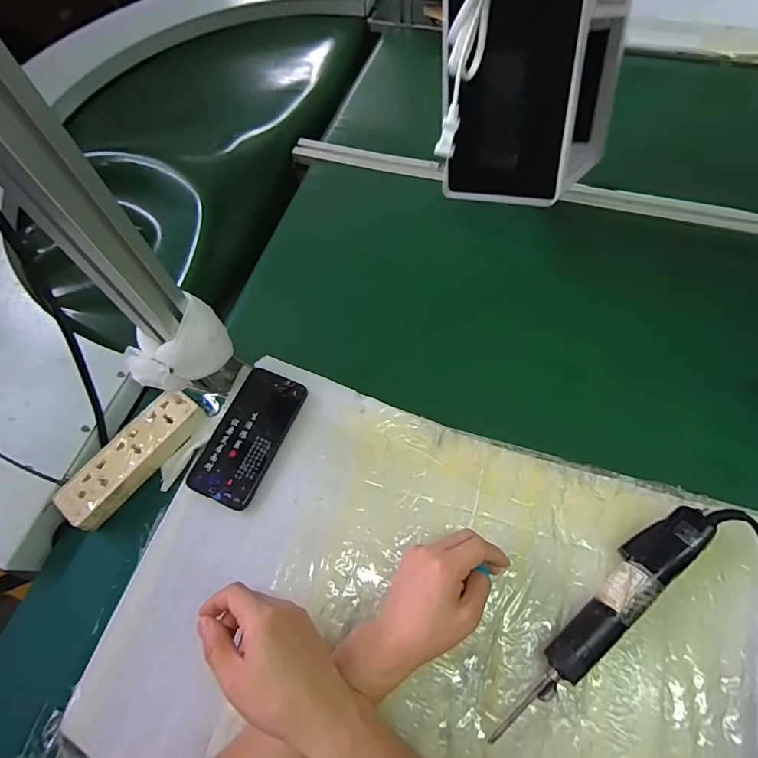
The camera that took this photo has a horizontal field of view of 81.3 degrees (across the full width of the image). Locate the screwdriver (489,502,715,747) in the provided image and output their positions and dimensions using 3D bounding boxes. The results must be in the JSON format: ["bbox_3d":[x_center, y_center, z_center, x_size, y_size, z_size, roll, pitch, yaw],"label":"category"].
[{"bbox_3d":[0.203,0.211,0.399,0.263,0.045,0.041,-37,67,-15],"label":"screwdriver"}]

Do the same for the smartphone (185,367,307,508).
[{"bbox_3d":[-0.149,0.063,0.503,0.081,0.013,0.154,20,66,12],"label":"smartphone"}]

